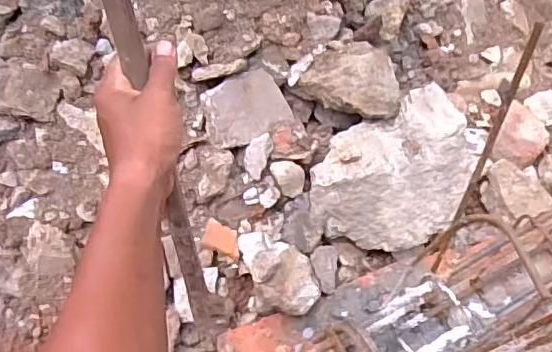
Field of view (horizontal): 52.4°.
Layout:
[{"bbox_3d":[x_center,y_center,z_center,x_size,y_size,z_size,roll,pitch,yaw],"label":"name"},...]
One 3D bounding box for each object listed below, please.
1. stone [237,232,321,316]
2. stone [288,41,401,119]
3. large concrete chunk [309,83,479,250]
[{"bbox_3d":[0.008,0.145,0.834,0.089,0.060,0.138,-19,59,-16],"label":"stone"},{"bbox_3d":[0.122,-0.155,0.875,0.163,0.060,0.115,28,58,15],"label":"stone"},{"bbox_3d":[0.183,0.001,0.896,0.261,0.130,0.202,-29,97,-2],"label":"large concrete chunk"}]

